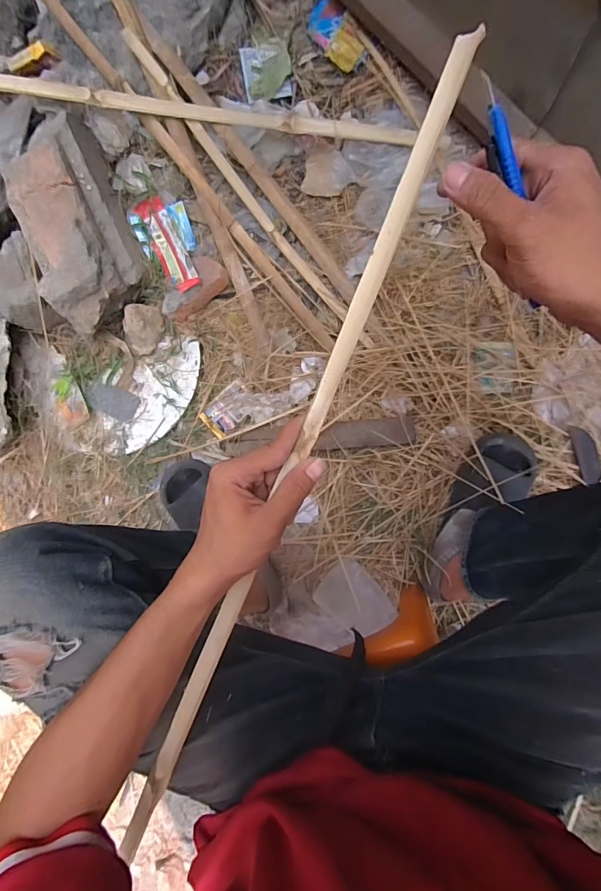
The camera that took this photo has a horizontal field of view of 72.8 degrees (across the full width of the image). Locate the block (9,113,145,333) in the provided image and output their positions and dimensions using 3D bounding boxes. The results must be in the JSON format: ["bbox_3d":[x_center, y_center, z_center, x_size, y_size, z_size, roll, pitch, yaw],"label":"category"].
[{"bbox_3d":[-0.404,-0.388,0.741,0.151,0.137,0.327,-20,85,3],"label":"block"}]

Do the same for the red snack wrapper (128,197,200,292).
[{"bbox_3d":[-0.257,-0.384,0.794,0.104,0.044,0.199,-20,85,4],"label":"red snack wrapper"}]

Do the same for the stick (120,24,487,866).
[{"bbox_3d":[-0.018,0.039,0.334,0.021,0.024,0.697,24,99,6],"label":"stick"}]

